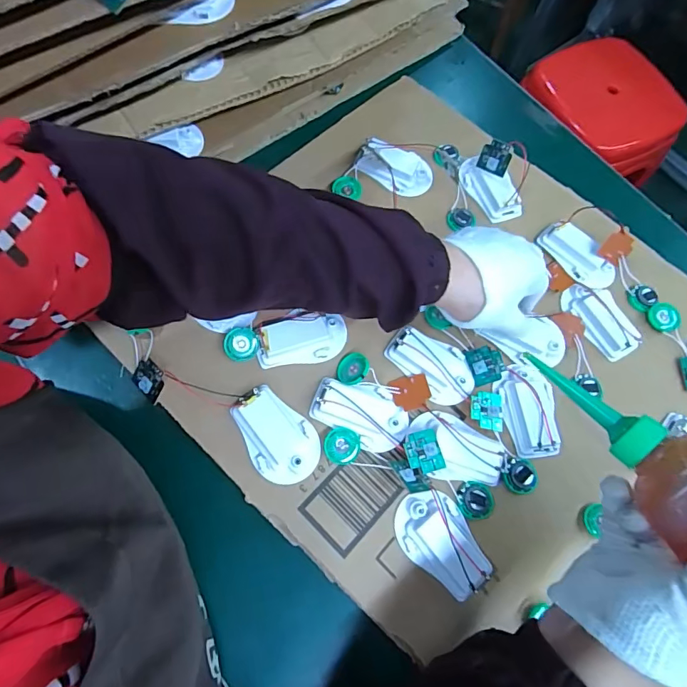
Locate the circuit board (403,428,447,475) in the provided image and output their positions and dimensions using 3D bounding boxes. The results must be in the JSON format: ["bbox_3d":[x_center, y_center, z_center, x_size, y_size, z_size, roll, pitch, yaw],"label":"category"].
[{"bbox_3d":[0.063,0.085,0.345,0.028,0.004,0.032,-13,76,-11],"label":"circuit board"}]

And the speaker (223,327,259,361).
[{"bbox_3d":[-0.085,0.001,0.373,0.027,0.008,0.027,0,89,-2],"label":"speaker"}]

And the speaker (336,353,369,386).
[{"bbox_3d":[0.008,0.022,0.372,0.029,0.006,0.028,29,77,40],"label":"speaker"}]

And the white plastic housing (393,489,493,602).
[{"bbox_3d":[0.075,0.148,0.330,0.052,0.017,0.077,-42,80,-11],"label":"white plastic housing"}]

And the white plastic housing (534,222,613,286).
[{"bbox_3d":[0.229,-0.087,0.430,0.038,0.013,0.079,-37,79,-10],"label":"white plastic housing"}]

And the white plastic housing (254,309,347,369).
[{"bbox_3d":[-0.035,-0.004,0.375,0.074,0.016,0.040,-8,76,-3],"label":"white plastic housing"}]

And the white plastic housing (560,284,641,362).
[{"bbox_3d":[0.241,-0.024,0.411,0.038,0.013,0.077,-27,78,-8],"label":"white plastic housing"}]

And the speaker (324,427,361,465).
[{"bbox_3d":[-0.001,0.082,0.355,0.029,0.004,0.028,-8,76,-3],"label":"speaker"}]

